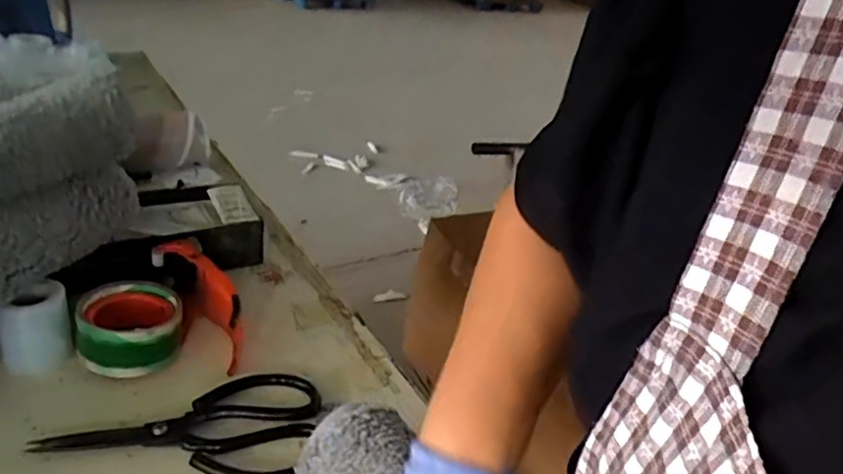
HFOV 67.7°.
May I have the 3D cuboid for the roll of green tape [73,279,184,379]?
[{"bbox_3d":[-0.258,0.083,0.563,0.080,0.059,0.086,9,31,-6],"label":"roll of green tape"}]

